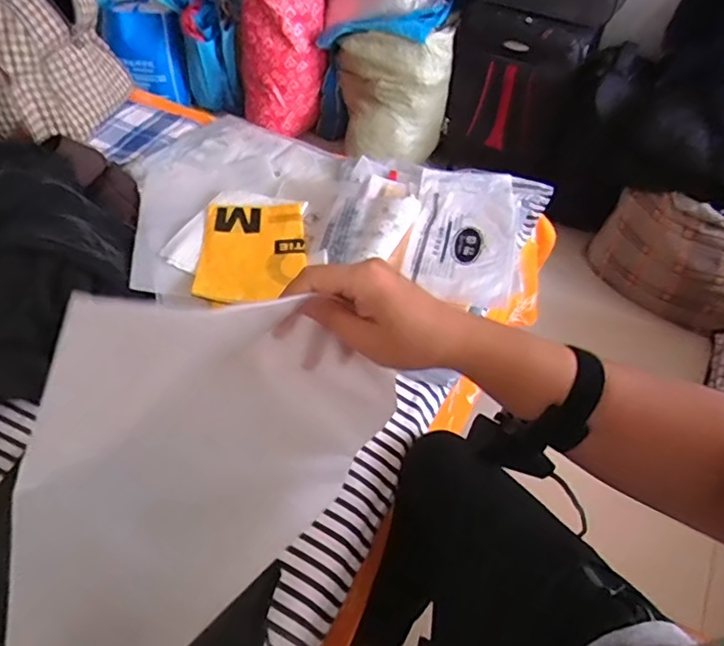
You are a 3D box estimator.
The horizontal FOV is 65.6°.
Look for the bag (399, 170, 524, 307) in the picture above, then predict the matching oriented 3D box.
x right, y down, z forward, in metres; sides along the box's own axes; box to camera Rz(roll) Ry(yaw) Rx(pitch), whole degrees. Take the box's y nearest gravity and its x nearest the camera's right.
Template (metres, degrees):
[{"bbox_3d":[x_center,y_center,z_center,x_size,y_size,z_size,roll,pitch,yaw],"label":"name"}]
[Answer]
[{"bbox_3d":[0.179,-0.157,0.973,0.180,0.031,0.315,8,50,5],"label":"bag"}]

